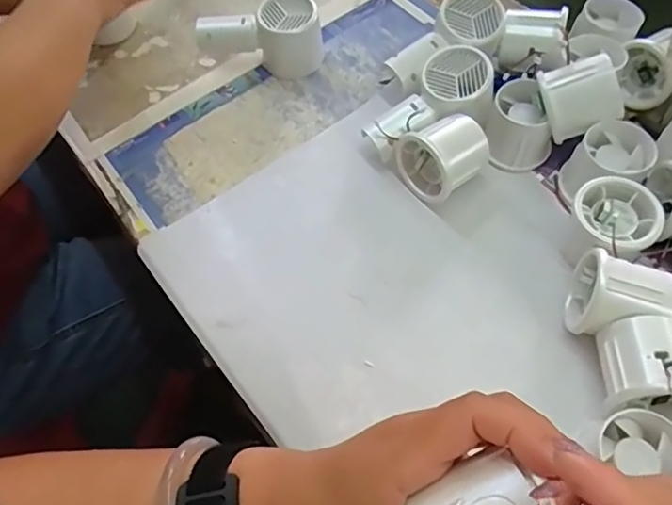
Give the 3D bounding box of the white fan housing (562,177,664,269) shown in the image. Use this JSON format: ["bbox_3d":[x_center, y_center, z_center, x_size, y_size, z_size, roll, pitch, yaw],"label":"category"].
[{"bbox_3d":[0.192,-0.016,0.399,0.055,0.041,0.061,30,65,20],"label":"white fan housing"}]

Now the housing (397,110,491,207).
[{"bbox_3d":[0.088,-0.076,0.450,0.058,0.046,0.056,-33,63,-15],"label":"housing"}]

